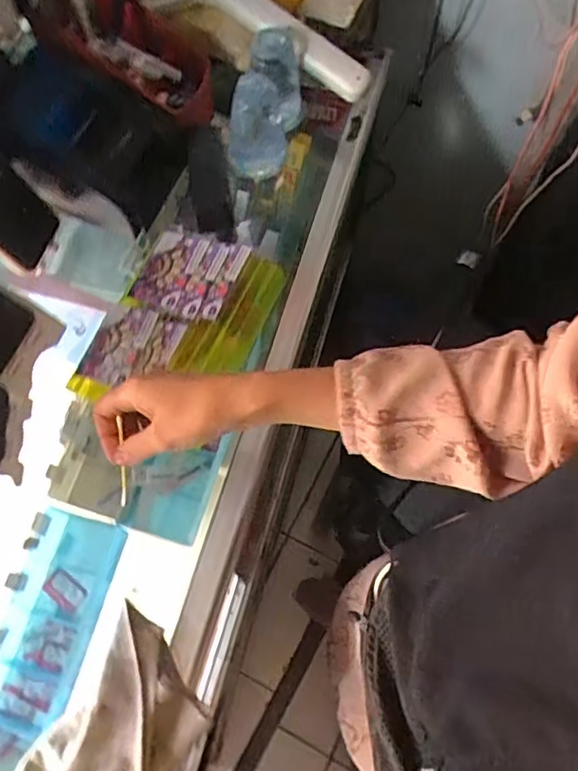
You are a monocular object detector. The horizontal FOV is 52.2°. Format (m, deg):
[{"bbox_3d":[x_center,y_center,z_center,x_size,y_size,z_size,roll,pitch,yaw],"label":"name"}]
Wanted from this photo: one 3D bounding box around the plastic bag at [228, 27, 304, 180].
[{"bbox_3d":[-0.024,-0.312,0.645,0.059,0.106,0.129,14,68,5],"label":"plastic bag"}]

